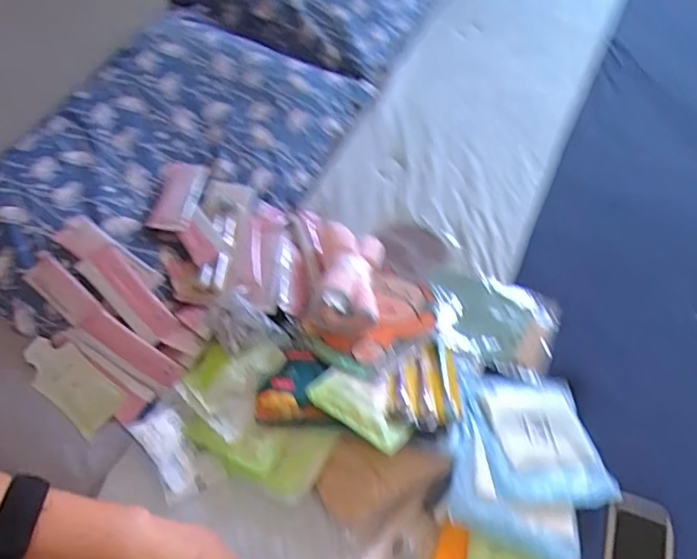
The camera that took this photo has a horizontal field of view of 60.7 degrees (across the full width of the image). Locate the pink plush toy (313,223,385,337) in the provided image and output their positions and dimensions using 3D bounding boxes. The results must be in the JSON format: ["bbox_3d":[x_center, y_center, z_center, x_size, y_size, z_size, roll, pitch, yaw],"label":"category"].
[{"bbox_3d":[0.000,-0.004,0.925,0.105,0.083,0.194,6,43,-1],"label":"pink plush toy"}]

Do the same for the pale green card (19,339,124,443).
[{"bbox_3d":[-0.396,0.146,0.844,0.160,0.009,0.074,39,77,9],"label":"pale green card"}]

